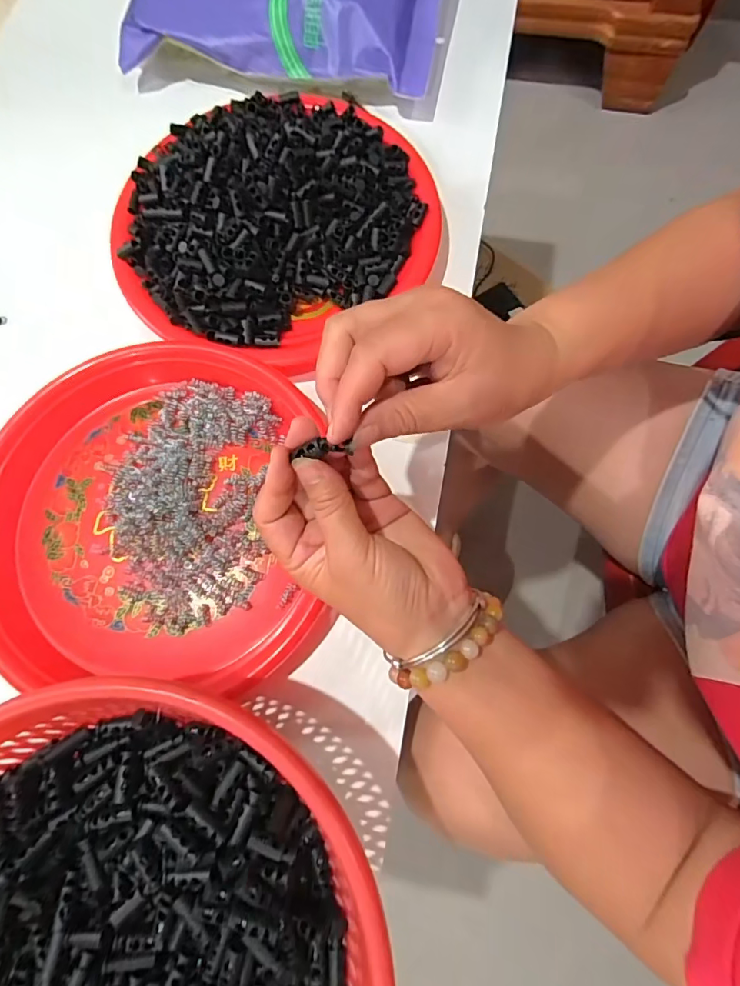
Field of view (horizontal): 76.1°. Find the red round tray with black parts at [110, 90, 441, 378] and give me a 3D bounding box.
[{"bbox_3d":[-0.079,-0.223,0.379,0.256,0.051,0.234,0,75,1],"label":"red round tray with black parts"}]

